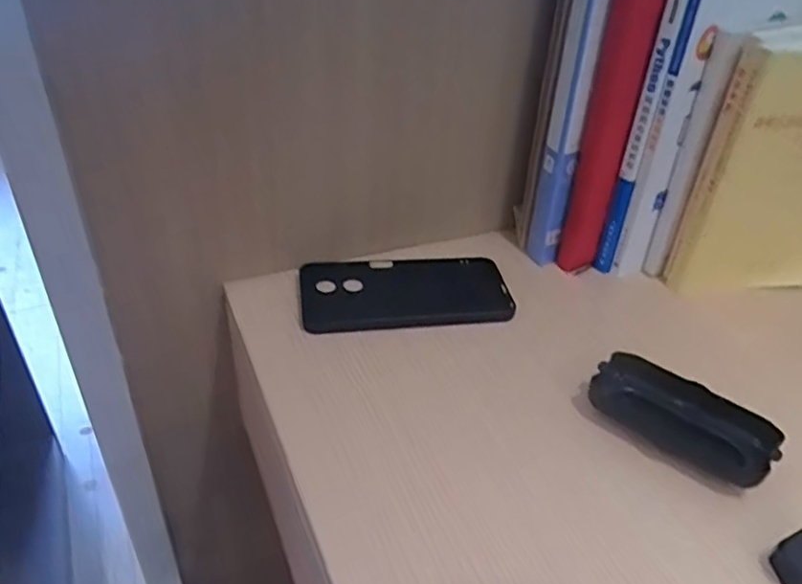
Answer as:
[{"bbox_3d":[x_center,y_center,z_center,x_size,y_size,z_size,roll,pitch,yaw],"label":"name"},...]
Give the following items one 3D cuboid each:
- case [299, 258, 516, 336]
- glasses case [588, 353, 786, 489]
[{"bbox_3d":[0.004,0.001,0.519,0.166,0.019,0.077,-3,37,-10],"label":"case"},{"bbox_3d":[0.181,0.079,0.416,0.110,0.026,0.052,26,42,26],"label":"glasses case"}]

